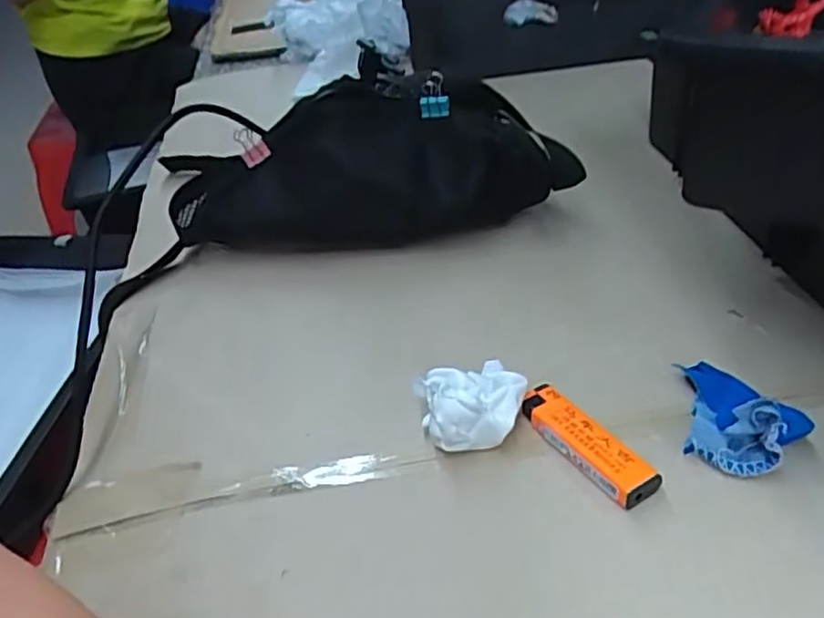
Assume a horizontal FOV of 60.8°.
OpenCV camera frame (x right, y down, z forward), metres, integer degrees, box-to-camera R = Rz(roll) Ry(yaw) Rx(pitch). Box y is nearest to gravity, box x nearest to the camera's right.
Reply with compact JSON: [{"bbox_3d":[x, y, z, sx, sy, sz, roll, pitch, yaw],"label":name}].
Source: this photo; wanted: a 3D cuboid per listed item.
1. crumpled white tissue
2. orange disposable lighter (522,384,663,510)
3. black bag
[{"bbox_3d":[0.034,0.049,0.366,0.057,0.033,0.038,-25,43,-22],"label":"crumpled white tissue"},{"bbox_3d":[0.085,0.067,0.351,0.024,0.015,0.079,-27,43,-23],"label":"orange disposable lighter"},{"bbox_3d":[-0.029,-0.107,0.522,0.284,0.102,0.124,0,40,8],"label":"black bag"}]

